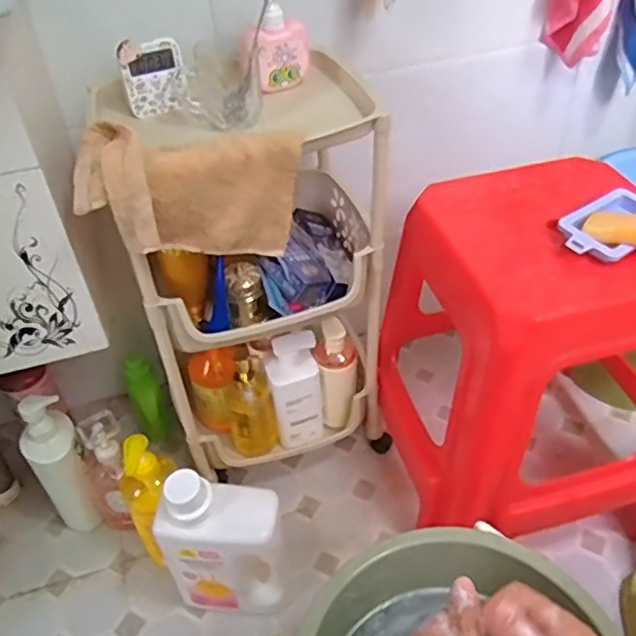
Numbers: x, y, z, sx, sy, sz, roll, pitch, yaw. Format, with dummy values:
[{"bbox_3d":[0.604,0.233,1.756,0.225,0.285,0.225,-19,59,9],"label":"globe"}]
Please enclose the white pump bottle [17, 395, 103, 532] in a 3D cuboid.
[{"bbox_3d":[-0.375,0.227,0.931,0.077,0.263,0.065,-32,49,-27],"label":"white pump bottle"}]

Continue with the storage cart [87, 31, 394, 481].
[{"bbox_3d":[-0.076,-0.033,0.896,0.310,0.563,0.231,-18,44,-14],"label":"storage cart"}]

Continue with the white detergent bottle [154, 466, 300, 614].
[{"bbox_3d":[-0.122,0.302,0.829,0.149,0.270,0.075,-5,42,0],"label":"white detergent bottle"}]

